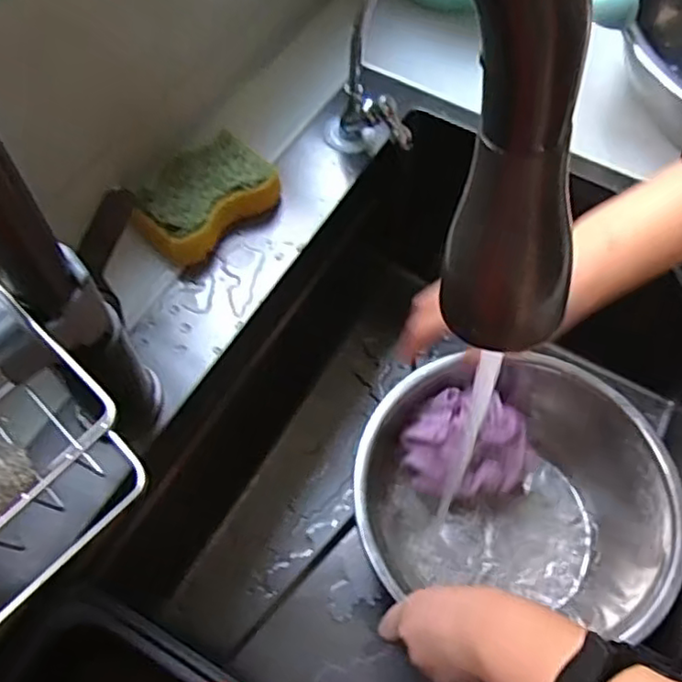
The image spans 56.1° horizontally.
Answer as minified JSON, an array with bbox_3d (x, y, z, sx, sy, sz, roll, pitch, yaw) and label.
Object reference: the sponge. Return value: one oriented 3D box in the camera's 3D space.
[{"bbox_3d":[-0.102,-0.106,0.481,0.068,0.034,0.102,37,67,17],"label":"sponge"}]

